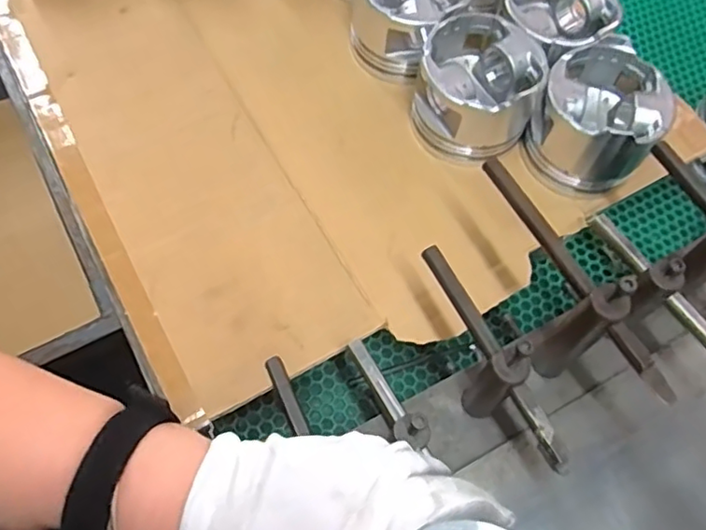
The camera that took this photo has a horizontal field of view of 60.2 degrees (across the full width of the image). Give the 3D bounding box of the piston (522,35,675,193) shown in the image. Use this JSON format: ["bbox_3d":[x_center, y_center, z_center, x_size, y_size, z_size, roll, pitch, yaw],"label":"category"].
[{"bbox_3d":[0.205,-0.121,0.517,0.095,0.079,0.097,1,64,-3],"label":"piston"}]

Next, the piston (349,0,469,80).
[{"bbox_3d":[0.051,-0.235,0.562,0.096,0.089,0.101,1,64,-3],"label":"piston"}]

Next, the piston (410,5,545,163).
[{"bbox_3d":[0.105,-0.150,0.526,0.097,0.082,0.098,1,64,-3],"label":"piston"}]

